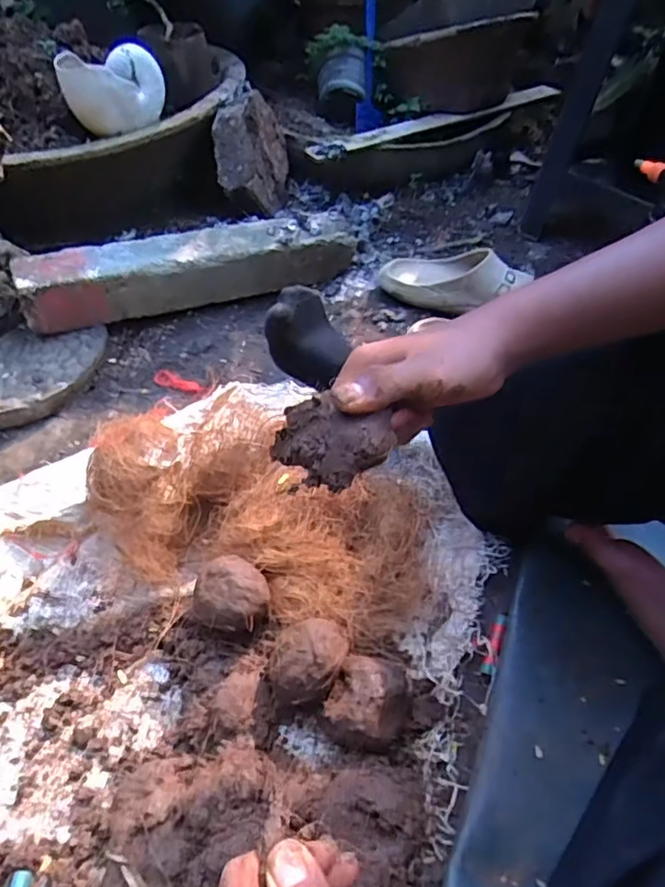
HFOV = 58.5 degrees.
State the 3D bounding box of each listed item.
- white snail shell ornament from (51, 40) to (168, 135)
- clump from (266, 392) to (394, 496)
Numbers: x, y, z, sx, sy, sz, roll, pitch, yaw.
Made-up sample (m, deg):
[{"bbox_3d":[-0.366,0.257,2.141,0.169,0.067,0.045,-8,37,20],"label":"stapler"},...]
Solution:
[{"bbox_3d":[-0.334,-0.537,0.899,0.098,0.094,0.140,15,50,15],"label":"white snail shell ornament"},{"bbox_3d":[-0.002,-0.001,0.331,0.066,0.035,0.040,13,50,11],"label":"clump"}]

